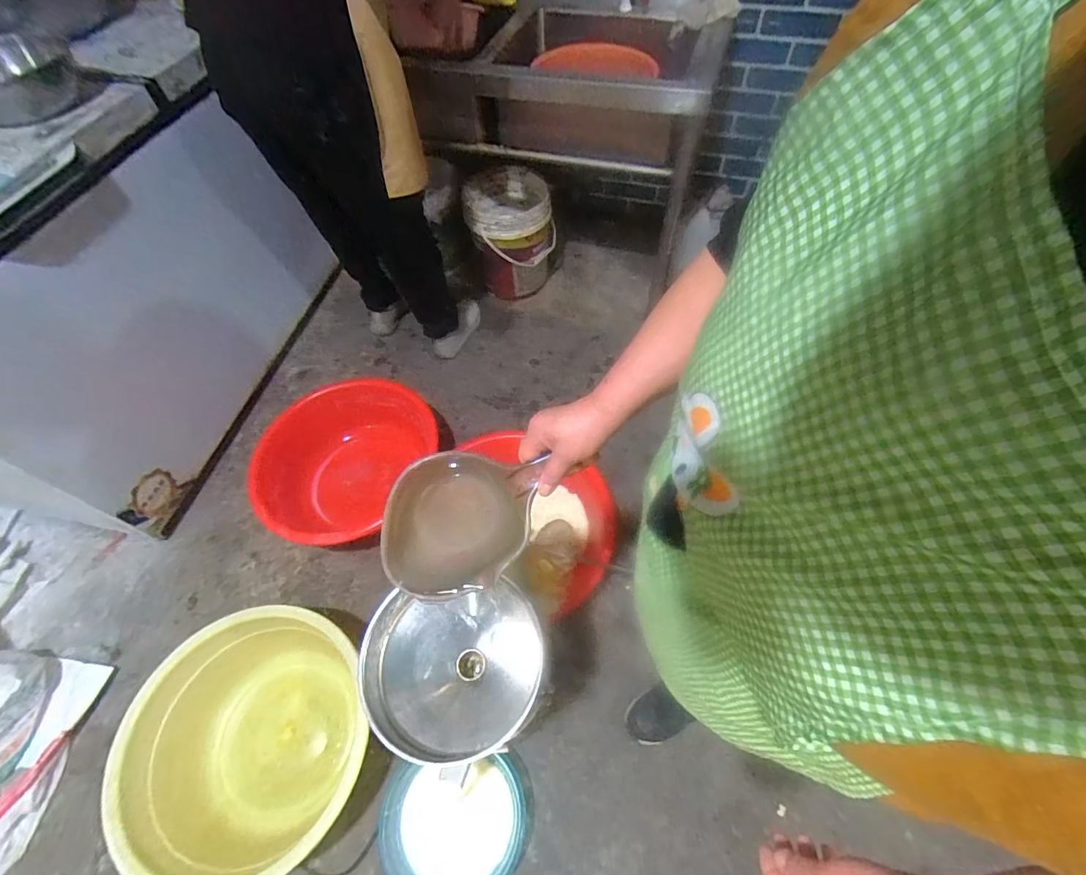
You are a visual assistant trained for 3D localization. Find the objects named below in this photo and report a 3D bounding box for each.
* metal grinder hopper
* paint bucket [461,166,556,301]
[{"bbox_3d":[-0.122,0.354,0.755,0.240,0.198,0.234,-1,58,2],"label":"metal grinder hopper"},{"bbox_3d":[-0.112,-0.732,1.818,0.307,0.373,0.298,-10,58,-4],"label":"paint bucket"}]

